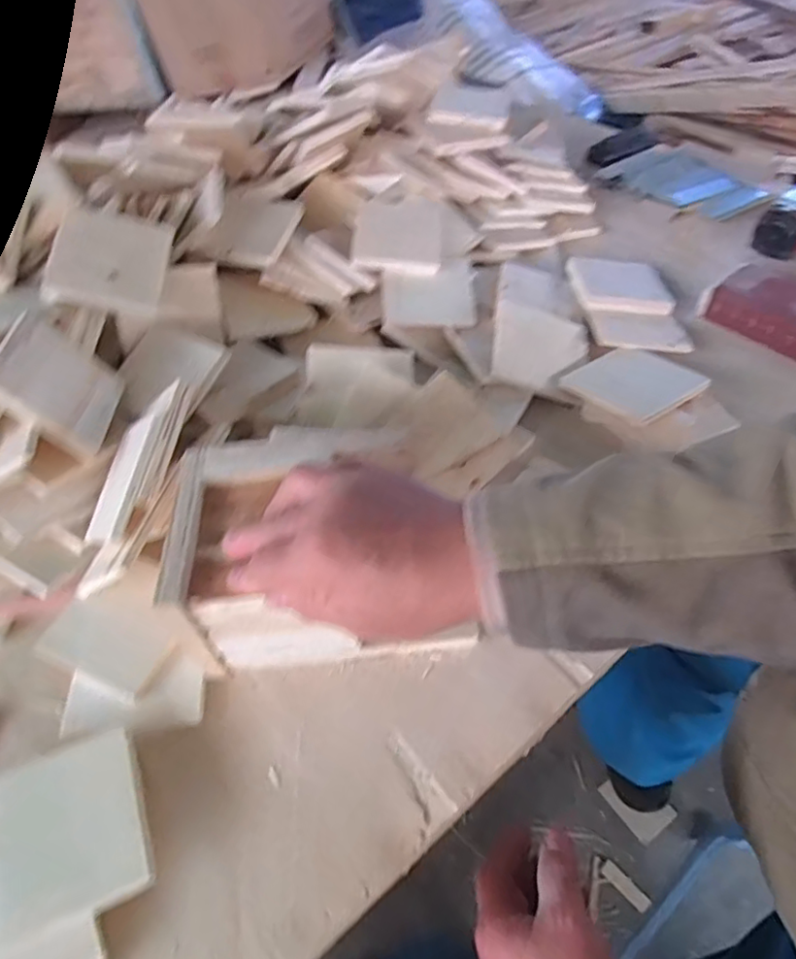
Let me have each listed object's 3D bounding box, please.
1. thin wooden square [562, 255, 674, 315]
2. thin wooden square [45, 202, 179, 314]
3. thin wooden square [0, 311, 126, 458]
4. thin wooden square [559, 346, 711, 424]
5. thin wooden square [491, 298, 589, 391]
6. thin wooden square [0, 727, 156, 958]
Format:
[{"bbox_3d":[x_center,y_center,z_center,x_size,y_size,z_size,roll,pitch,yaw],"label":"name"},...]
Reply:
[{"bbox_3d":[0.242,-0.217,0.667,0.101,0.009,0.100,3,48,1],"label":"thin wooden square"},{"bbox_3d":[-0.258,-0.199,0.547,0.091,0.015,0.101,12,66,-22],"label":"thin wooden square"},{"bbox_3d":[-0.274,-0.078,0.490,0.012,0.096,0.097,-26,42,21],"label":"thin wooden square"},{"bbox_3d":[0.220,-0.091,0.559,0.097,0.011,0.098,-30,48,-21],"label":"thin wooden square"},{"bbox_3d":[0.137,-0.128,0.590,0.091,0.008,0.094,19,64,-6],"label":"thin wooden square"},{"bbox_3d":[-0.199,0.206,0.355,0.094,0.012,0.095,-18,50,-18],"label":"thin wooden square"}]

